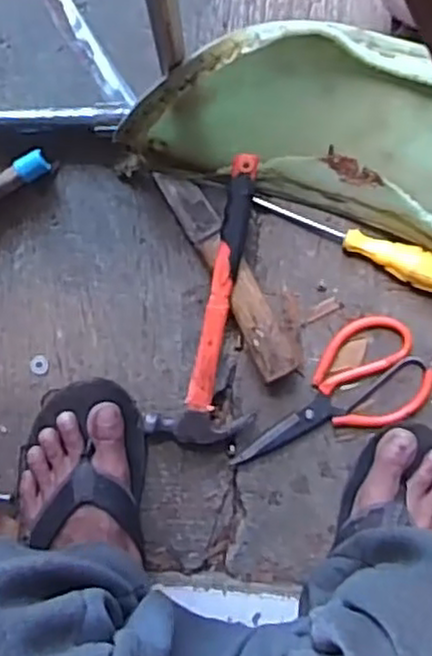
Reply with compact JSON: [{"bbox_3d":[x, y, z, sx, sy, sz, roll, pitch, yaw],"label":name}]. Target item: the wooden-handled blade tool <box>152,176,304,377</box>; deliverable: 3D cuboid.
[{"bbox_3d":[0.014,-0.052,0.665,0.039,0.035,0.213,-29,93,3],"label":"wooden-handled blade tool"}]

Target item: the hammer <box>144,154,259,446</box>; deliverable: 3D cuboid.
[{"bbox_3d":[0.014,-0.016,0.651,0.089,0.064,0.257,16,94,0],"label":"hammer"}]

